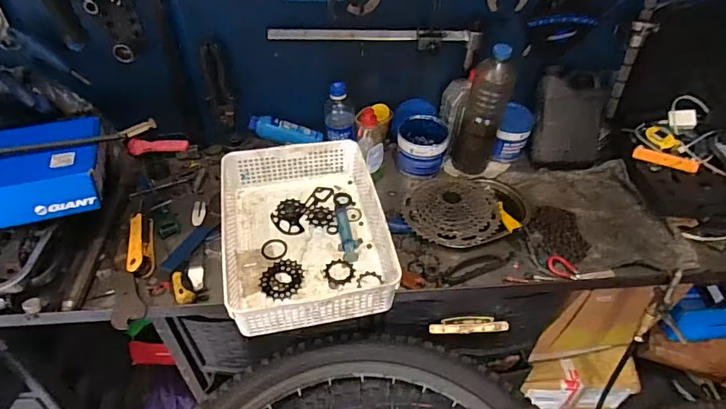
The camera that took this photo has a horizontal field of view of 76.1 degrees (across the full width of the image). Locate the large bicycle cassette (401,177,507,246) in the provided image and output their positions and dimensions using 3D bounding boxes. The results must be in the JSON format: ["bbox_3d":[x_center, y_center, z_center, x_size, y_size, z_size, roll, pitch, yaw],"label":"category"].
[{"bbox_3d":[0.164,-0.002,0.849,0.173,0.034,0.168,3,44,3],"label":"large bicycle cassette"}]

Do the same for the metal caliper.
[{"bbox_3d":[0.026,-0.299,0.863,0.393,0.066,0.031,3,51,-6],"label":"metal caliper"}]

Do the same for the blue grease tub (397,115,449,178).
[{"bbox_3d":[0.120,-0.115,0.944,0.100,0.085,0.097,4,44,4],"label":"blue grease tub"}]

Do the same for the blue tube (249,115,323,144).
[{"bbox_3d":[-0.159,-0.152,0.969,0.152,0.042,0.031,10,41,-18],"label":"blue tube"}]

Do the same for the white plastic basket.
[{"bbox_3d":[-0.097,0.038,0.762,0.245,0.091,0.323,-9,45,-9],"label":"white plastic basket"}]

